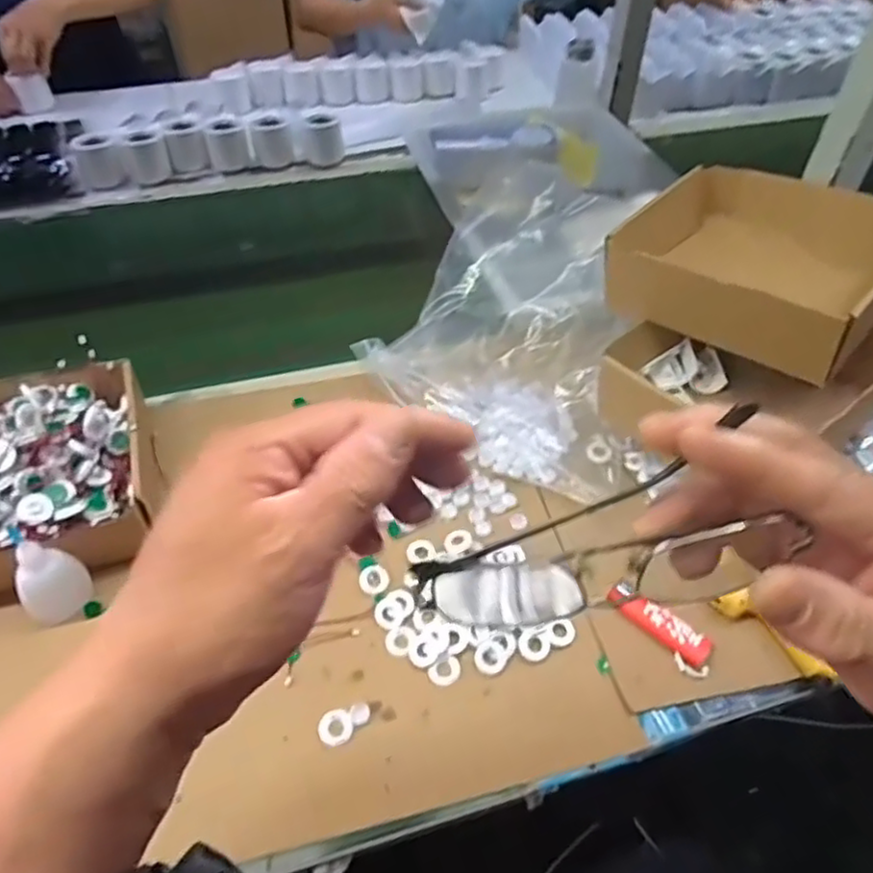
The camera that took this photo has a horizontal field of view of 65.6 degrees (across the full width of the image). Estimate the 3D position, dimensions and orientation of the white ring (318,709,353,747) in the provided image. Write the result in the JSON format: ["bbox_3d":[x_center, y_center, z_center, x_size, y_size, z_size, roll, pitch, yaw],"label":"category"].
[{"bbox_3d":[-0.071,0.203,0.472,0.024,0.005,0.023,0,48,0],"label":"white ring"}]

